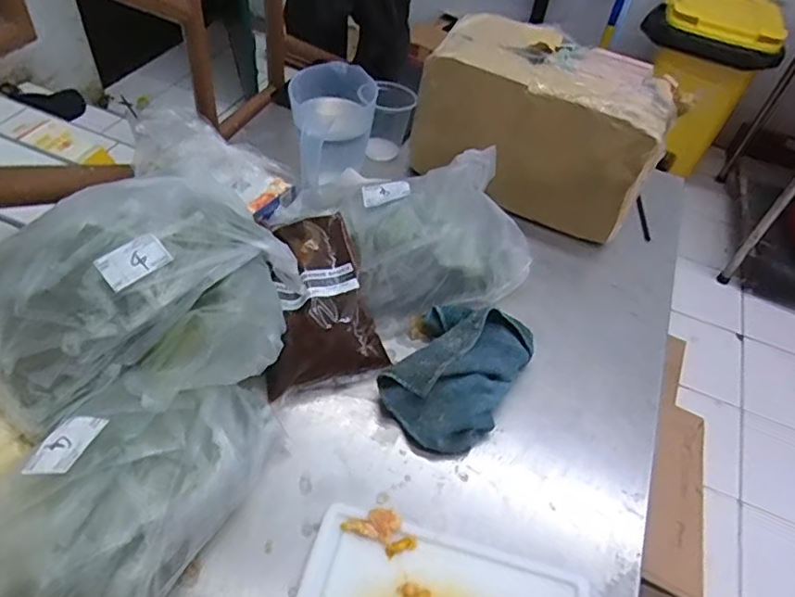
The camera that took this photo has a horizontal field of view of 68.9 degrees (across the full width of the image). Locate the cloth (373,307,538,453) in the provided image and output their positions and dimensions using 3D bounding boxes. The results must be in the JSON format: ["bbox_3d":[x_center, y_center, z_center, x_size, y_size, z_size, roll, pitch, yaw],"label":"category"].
[{"bbox_3d":[0.066,0.079,0.648,0.126,0.053,0.186,27,51,17],"label":"cloth"}]

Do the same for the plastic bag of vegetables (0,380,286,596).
[{"bbox_3d":[-0.238,0.177,0.474,0.145,0.133,0.323,25,50,16],"label":"plastic bag of vegetables"}]

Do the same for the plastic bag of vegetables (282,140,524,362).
[{"bbox_3d":[0.031,-0.095,0.756,0.287,0.111,0.249,-24,55,-26],"label":"plastic bag of vegetables"}]

